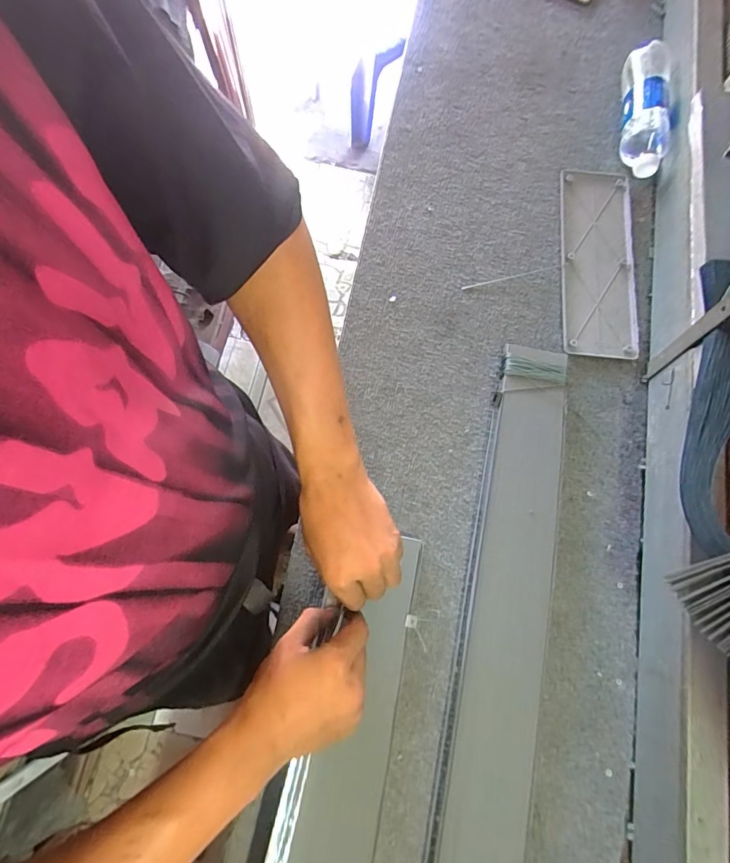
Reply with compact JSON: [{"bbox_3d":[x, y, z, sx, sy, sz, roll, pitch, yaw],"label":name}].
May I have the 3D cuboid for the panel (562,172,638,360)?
[{"bbox_3d":[0.323,-0.237,0.625,0.097,0.008,0.284,5,76,2],"label":"panel"}]

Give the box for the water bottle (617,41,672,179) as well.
[{"bbox_3d":[0.399,-0.459,0.647,0.053,0.064,0.185,4,76,2],"label":"water bottle"}]

